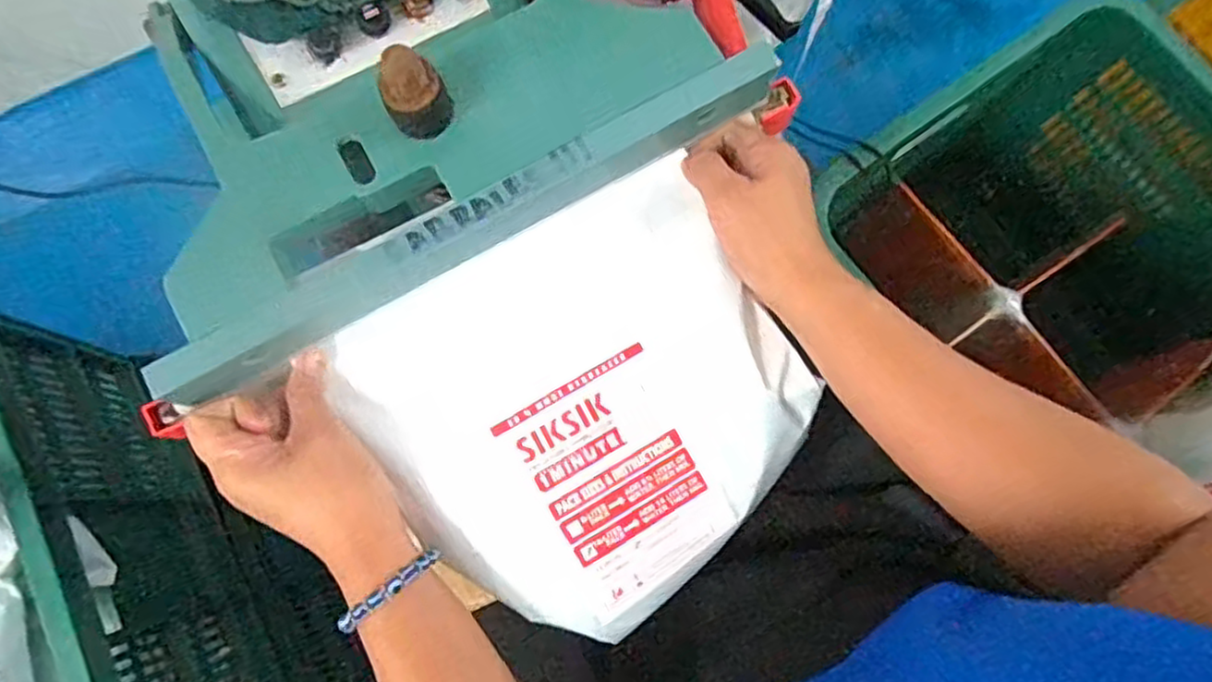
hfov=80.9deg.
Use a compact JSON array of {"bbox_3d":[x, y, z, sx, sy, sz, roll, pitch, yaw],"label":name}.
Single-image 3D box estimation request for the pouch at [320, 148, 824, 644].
[{"bbox_3d":[-0.011,0.032,0.404,0.221,0.041,0.222,-34,80,-8],"label":"pouch"}]

